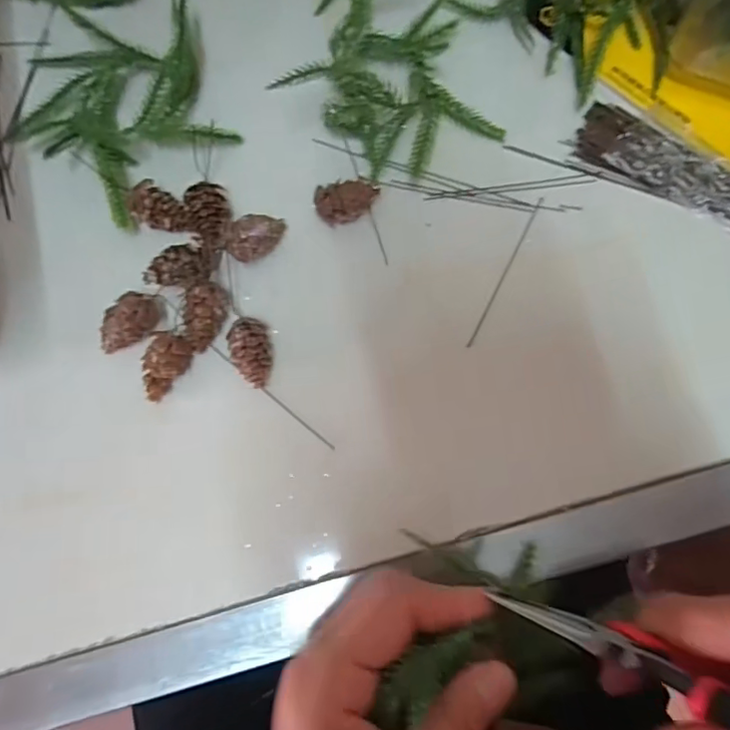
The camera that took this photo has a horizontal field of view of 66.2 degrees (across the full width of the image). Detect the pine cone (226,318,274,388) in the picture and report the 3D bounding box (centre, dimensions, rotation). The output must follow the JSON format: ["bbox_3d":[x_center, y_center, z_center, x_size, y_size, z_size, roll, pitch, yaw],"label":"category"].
[{"bbox_3d":[-0.058,-0.006,0.291,0.019,0.022,0.035,-15,77,-3],"label":"pine cone"}]

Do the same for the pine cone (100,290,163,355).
[{"bbox_3d":[-0.123,-0.021,0.290,0.017,0.022,0.036,38,80,9],"label":"pine cone"}]

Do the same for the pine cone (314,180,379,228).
[{"bbox_3d":[-0.009,-0.089,0.309,0.034,0.019,0.018,-10,77,-2],"label":"pine cone"}]

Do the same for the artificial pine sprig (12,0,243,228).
[{"bbox_3d":[-0.137,-0.152,0.321,0.118,0.026,0.129,0,77,0],"label":"artificial pine sprig"}]

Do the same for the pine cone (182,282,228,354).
[{"bbox_3d":[-0.083,-0.025,0.293,0.021,0.027,0.031,0,77,0],"label":"pine cone"}]

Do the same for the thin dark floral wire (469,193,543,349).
[{"bbox_3d":[0.078,-0.053,0.310,0.004,0.004,0.100,27,80,6],"label":"thin dark floral wire"}]

